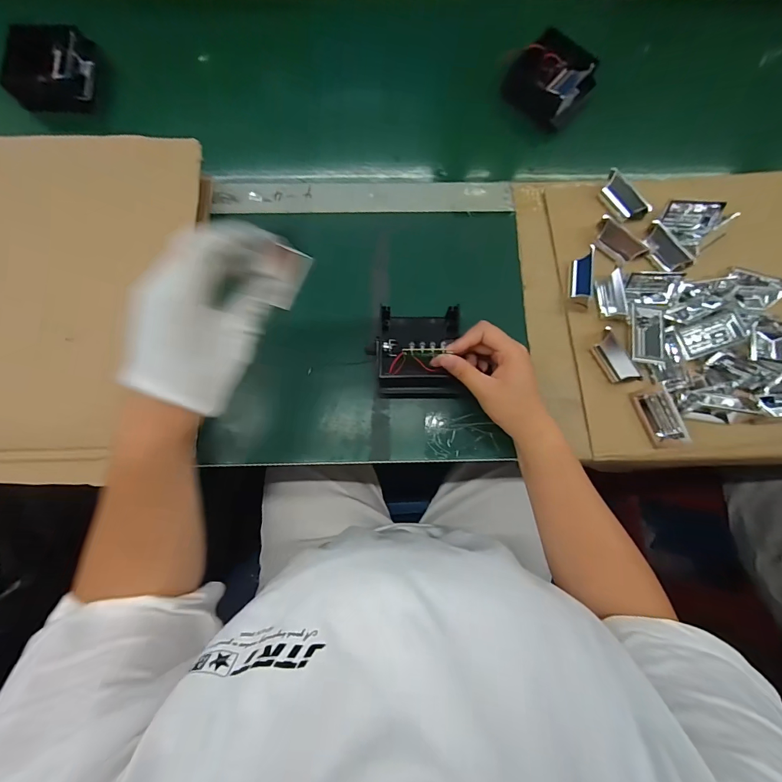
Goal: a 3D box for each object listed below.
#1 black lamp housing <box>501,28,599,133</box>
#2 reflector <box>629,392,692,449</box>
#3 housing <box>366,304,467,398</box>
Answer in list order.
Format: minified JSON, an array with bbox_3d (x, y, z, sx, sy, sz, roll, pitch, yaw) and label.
[{"bbox_3d":[0.200,-0.393,0.487,0.094,0.046,0.086,40,81,5],"label":"black lamp housing"},{"bbox_3d":[0.288,0.029,0.408,0.030,0.023,0.061,-14,81,-4],"label":"reflector"},{"bbox_3d":[0.028,-0.041,0.417,0.094,0.038,0.091,0,80,-2],"label":"housing"}]

